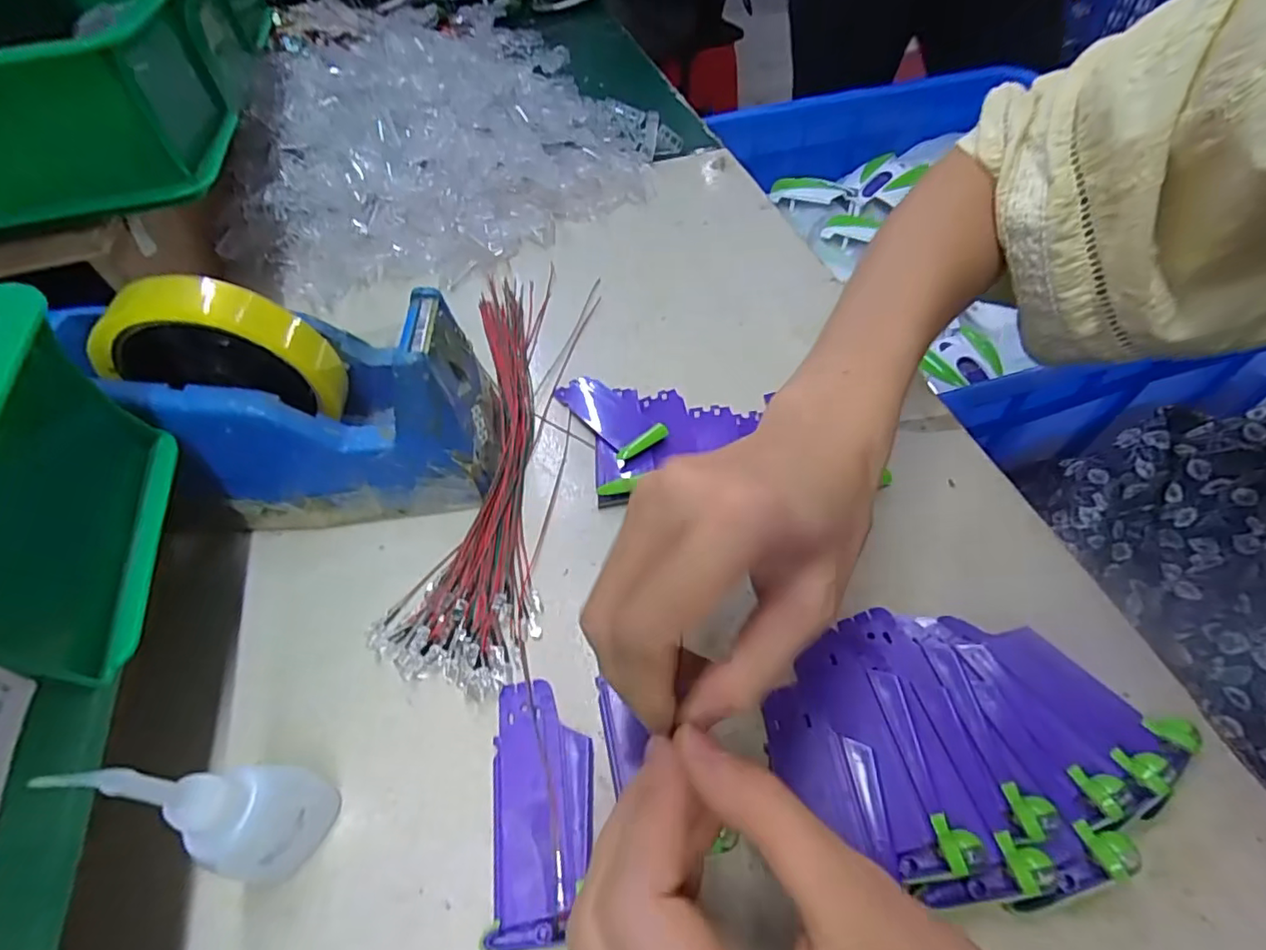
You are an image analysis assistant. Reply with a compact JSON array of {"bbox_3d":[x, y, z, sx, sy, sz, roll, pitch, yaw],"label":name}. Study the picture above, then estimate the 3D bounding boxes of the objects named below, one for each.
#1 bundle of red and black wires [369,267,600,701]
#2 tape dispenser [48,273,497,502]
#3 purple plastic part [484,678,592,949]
[{"bbox_3d":[-0.074,-0.027,0.335,0.073,0.010,0.286,2,53,4],"label":"bundle of red and black wires"},{"bbox_3d":[-0.167,-0.037,0.282,0.180,0.113,0.072,-6,53,-1],"label":"tape dispenser"},{"bbox_3d":[-0.034,0.123,0.224,0.037,0.007,0.087,-6,53,-2],"label":"purple plastic part"}]

